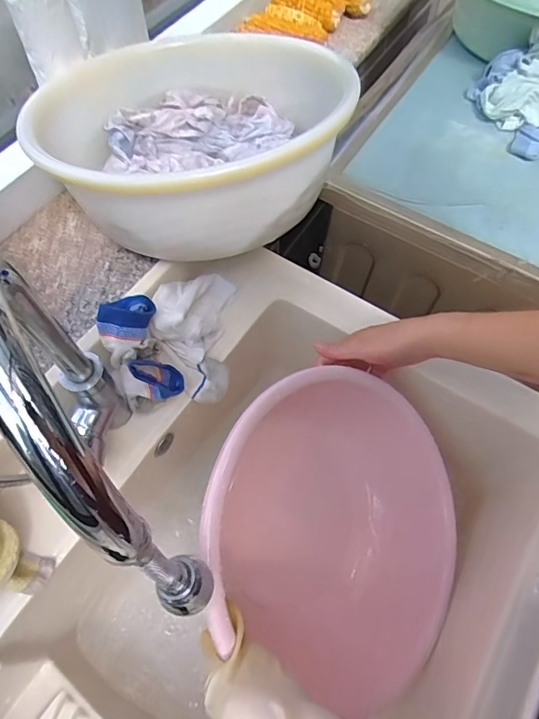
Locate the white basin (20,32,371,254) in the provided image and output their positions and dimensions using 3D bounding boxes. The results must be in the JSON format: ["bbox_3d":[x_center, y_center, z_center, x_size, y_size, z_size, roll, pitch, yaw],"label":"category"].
[{"bbox_3d":[-0.077,-0.267,0.535,0.310,0.131,0.315,0,63,-1],"label":"white basin"}]

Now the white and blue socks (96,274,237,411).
[{"bbox_3d":[-0.106,-0.034,0.540,0.145,0.085,0.152,-10,63,-7],"label":"white and blue socks"}]

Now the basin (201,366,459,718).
[{"bbox_3d":[0.070,0.187,0.501,0.287,0.120,0.335,-1,75,0],"label":"basin"}]

